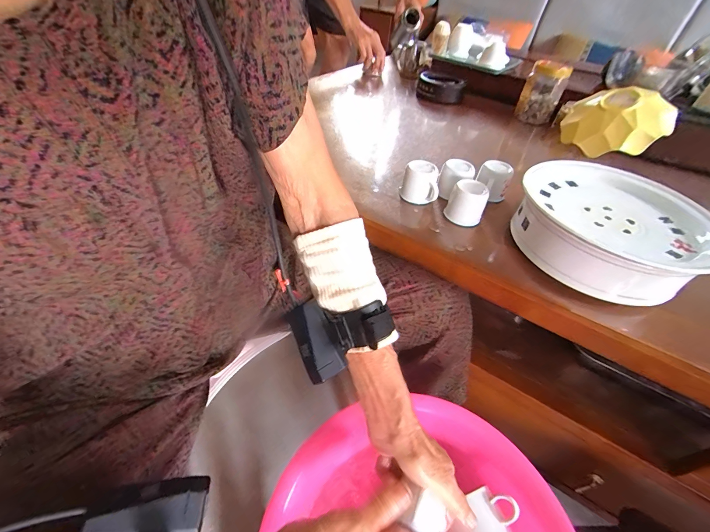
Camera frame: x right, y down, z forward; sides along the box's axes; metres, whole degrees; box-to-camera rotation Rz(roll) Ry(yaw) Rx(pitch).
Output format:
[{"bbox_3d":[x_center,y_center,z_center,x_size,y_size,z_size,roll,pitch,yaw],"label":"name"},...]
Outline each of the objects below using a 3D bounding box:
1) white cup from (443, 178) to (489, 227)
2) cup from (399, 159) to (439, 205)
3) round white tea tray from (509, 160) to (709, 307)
[{"bbox_3d":[0.164,-0.093,0.460,0.052,0.051,0.047,22,47,16],"label":"white cup"},{"bbox_3d":[0.101,-0.132,0.491,0.056,0.052,0.054,3,44,-3],"label":"cup"},{"bbox_3d":[0.334,-0.054,0.415,0.214,0.067,0.230,3,44,-3],"label":"round white tea tray"}]

